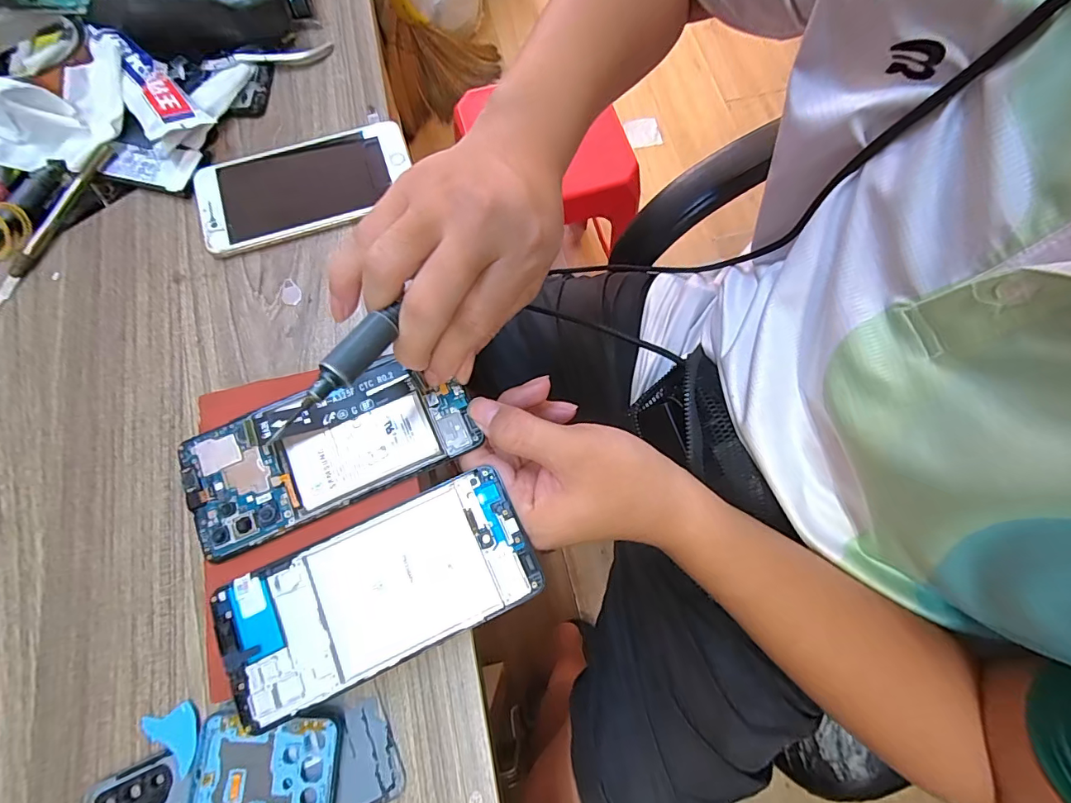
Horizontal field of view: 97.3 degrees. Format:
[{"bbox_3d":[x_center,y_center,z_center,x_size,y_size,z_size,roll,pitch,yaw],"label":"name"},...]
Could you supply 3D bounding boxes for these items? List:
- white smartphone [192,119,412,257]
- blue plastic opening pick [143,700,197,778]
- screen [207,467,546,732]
[{"bbox_3d":[-0.170,-0.160,0.350,0.153,0.011,0.077,-19,75,-6],"label":"white smartphone"},{"bbox_3d":[-0.193,0.178,0.255,0.038,0.004,0.023,35,79,14],"label":"blue plastic opening pick"},{"bbox_3d":[-0.079,0.095,0.238,0.153,0.005,0.069,-24,75,-8],"label":"screen"}]

